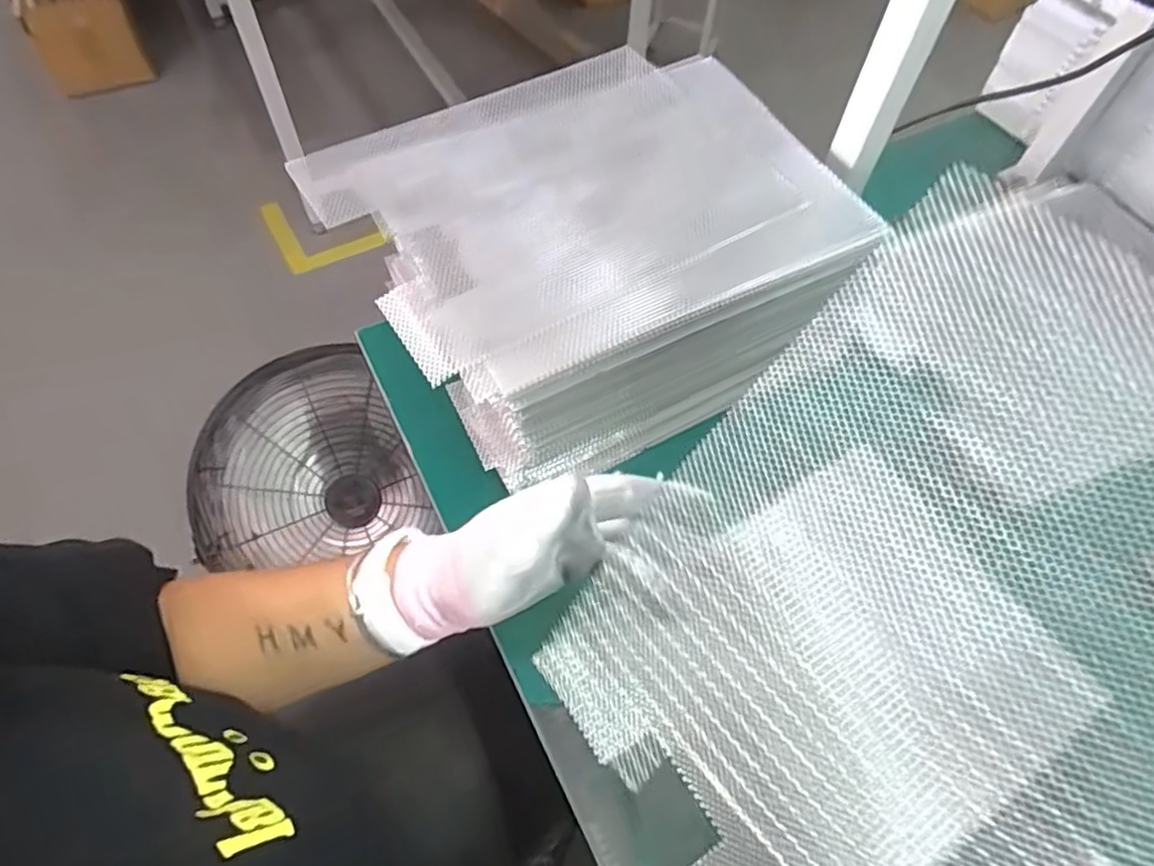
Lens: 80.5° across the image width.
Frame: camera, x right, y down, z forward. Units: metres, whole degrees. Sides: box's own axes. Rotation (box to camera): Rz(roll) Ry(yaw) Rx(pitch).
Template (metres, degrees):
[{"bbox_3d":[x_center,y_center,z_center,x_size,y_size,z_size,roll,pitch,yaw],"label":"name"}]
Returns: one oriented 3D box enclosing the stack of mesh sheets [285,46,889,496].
[{"bbox_3d":[0.012,-0.152,0.567,0.362,0.121,0.314,-26,63,-17],"label":"stack of mesh sheets"}]

